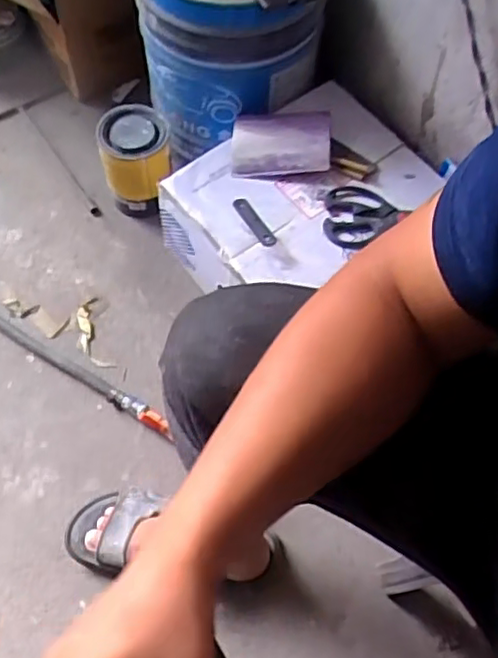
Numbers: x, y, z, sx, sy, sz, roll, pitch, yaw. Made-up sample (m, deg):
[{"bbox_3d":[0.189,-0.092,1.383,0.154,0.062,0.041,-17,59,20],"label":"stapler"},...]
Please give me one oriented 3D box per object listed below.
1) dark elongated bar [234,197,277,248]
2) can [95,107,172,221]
[{"bbox_3d":[0.009,-0.145,0.878,0.024,0.009,0.088,-30,68,-16],"label":"dark elongated bar"},{"bbox_3d":[-0.177,-0.263,1.034,0.103,0.145,0.113,1,63,-2],"label":"can"}]

